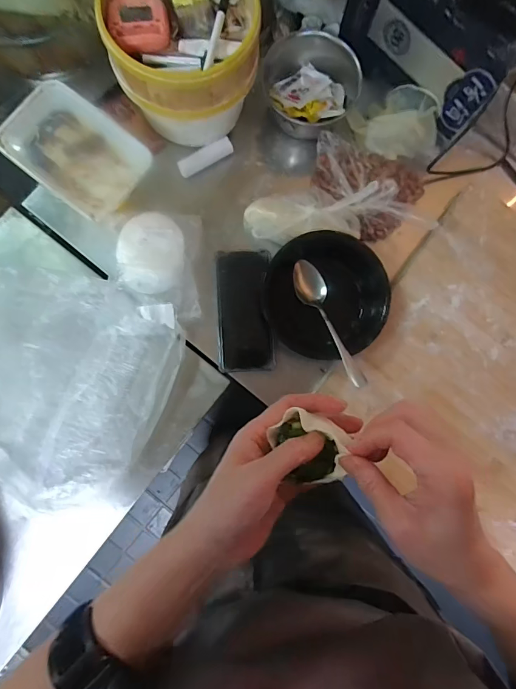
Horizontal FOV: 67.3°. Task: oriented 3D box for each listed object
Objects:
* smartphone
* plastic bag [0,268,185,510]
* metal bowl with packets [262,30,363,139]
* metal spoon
[{"bbox_3d":[-0.019,-0.046,0.533,0.074,0.016,0.163,-3,94,3],"label":"smartphone"},{"bbox_3d":[-0.262,0.045,0.443,0.275,0.149,0.279,17,84,0],"label":"plastic bag"},{"bbox_3d":[0.071,-0.348,0.530,0.130,0.067,0.111,7,84,-1],"label":"metal bowl with packets"},{"bbox_3d":[0.093,-0.031,0.518,0.039,0.017,0.191,-20,69,-4],"label":"metal spoon"}]

